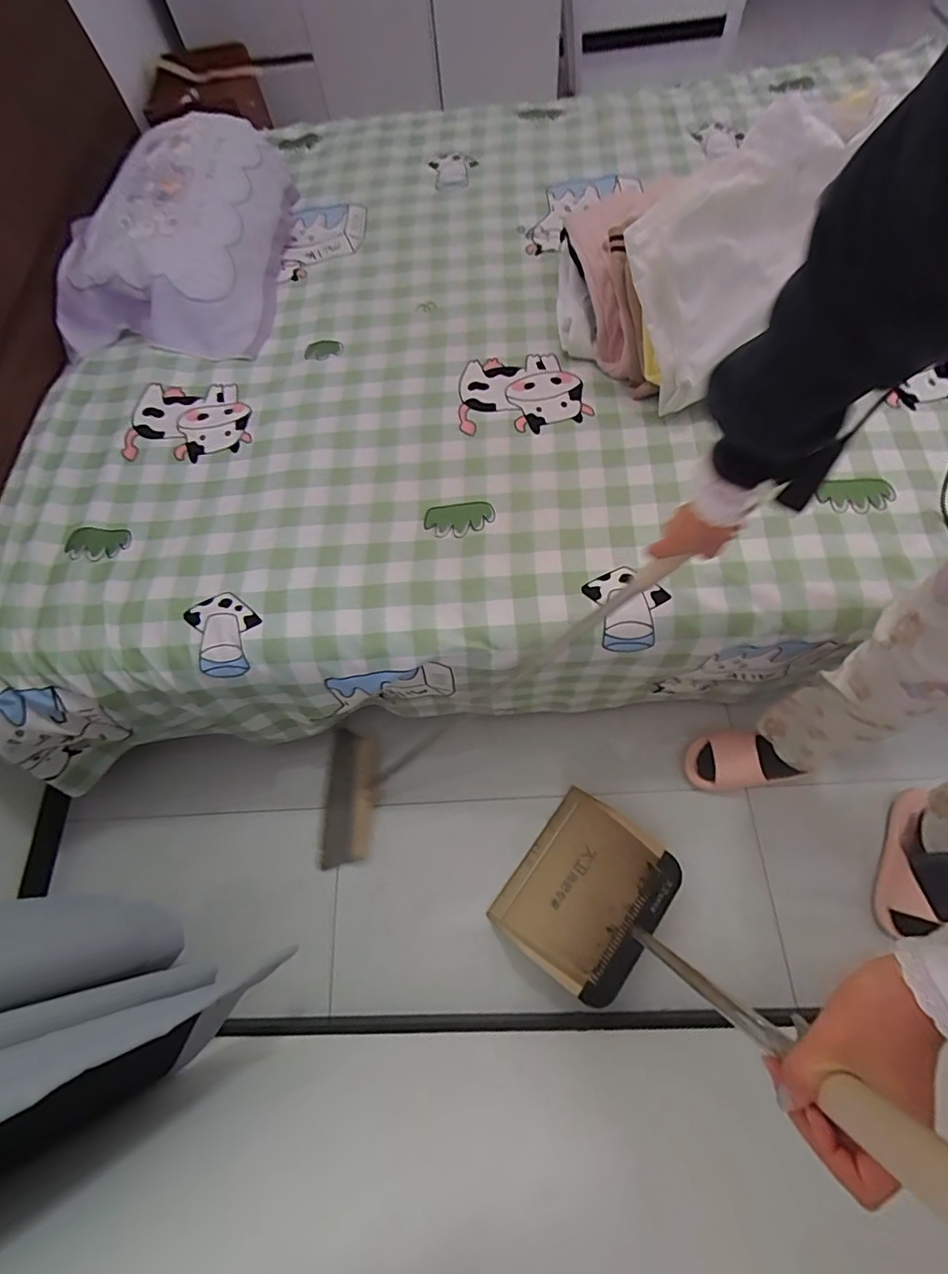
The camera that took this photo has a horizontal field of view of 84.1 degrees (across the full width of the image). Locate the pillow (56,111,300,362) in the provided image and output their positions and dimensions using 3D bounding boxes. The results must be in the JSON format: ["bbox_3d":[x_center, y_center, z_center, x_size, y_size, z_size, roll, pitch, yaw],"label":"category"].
[{"bbox_3d":[-0.610,-0.840,1.077,0.397,0.160,0.538,-2,66,2],"label":"pillow"}]

